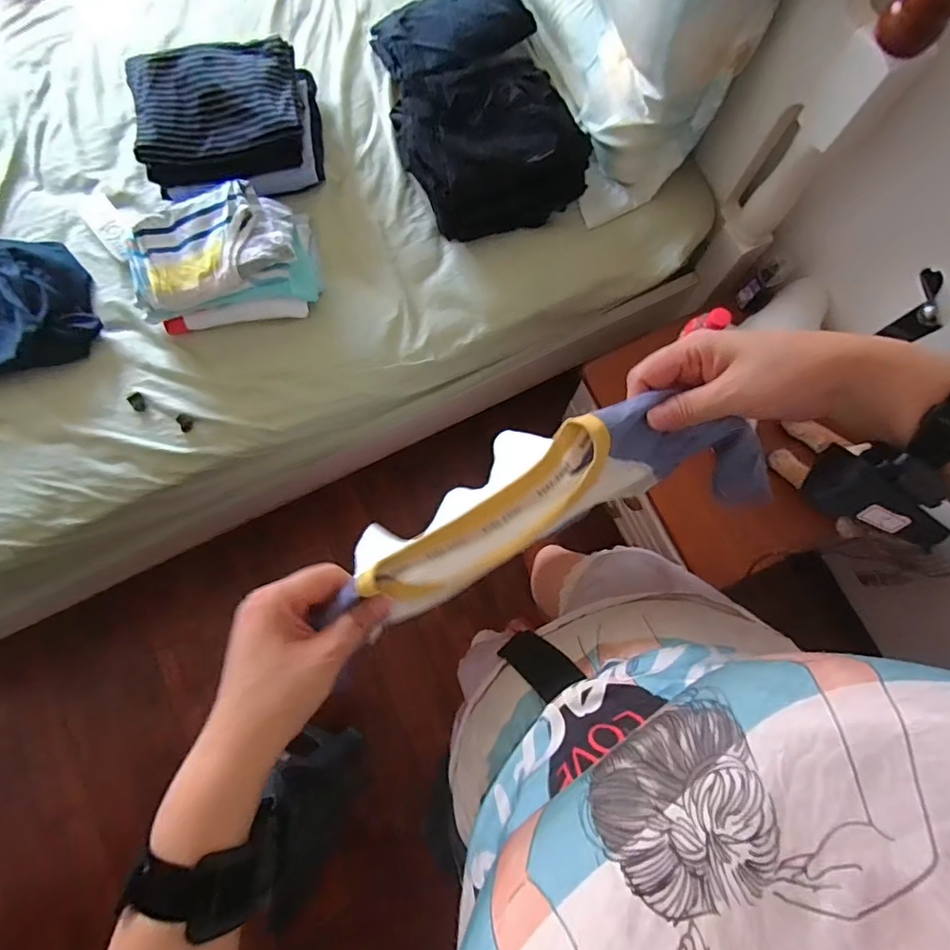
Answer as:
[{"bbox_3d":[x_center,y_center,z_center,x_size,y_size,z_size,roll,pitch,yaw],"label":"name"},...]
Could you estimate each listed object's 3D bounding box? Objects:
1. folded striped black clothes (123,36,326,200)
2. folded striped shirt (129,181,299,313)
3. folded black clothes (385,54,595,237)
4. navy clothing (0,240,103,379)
[{"bbox_3d":[-0.399,-0.573,0.829,0.269,0.108,0.227,-5,79,0],"label":"folded striped black clothes"},{"bbox_3d":[-0.398,-0.343,0.765,0.247,0.051,0.150,-25,80,-4],"label":"folded striped shirt"},{"bbox_3d":[0.026,-0.538,0.830,0.283,0.113,0.252,-15,79,-2],"label":"folded black clothes"},{"bbox_3d":[-0.757,-0.281,0.822,0.250,0.046,0.247,-14,79,-1],"label":"navy clothing"}]

